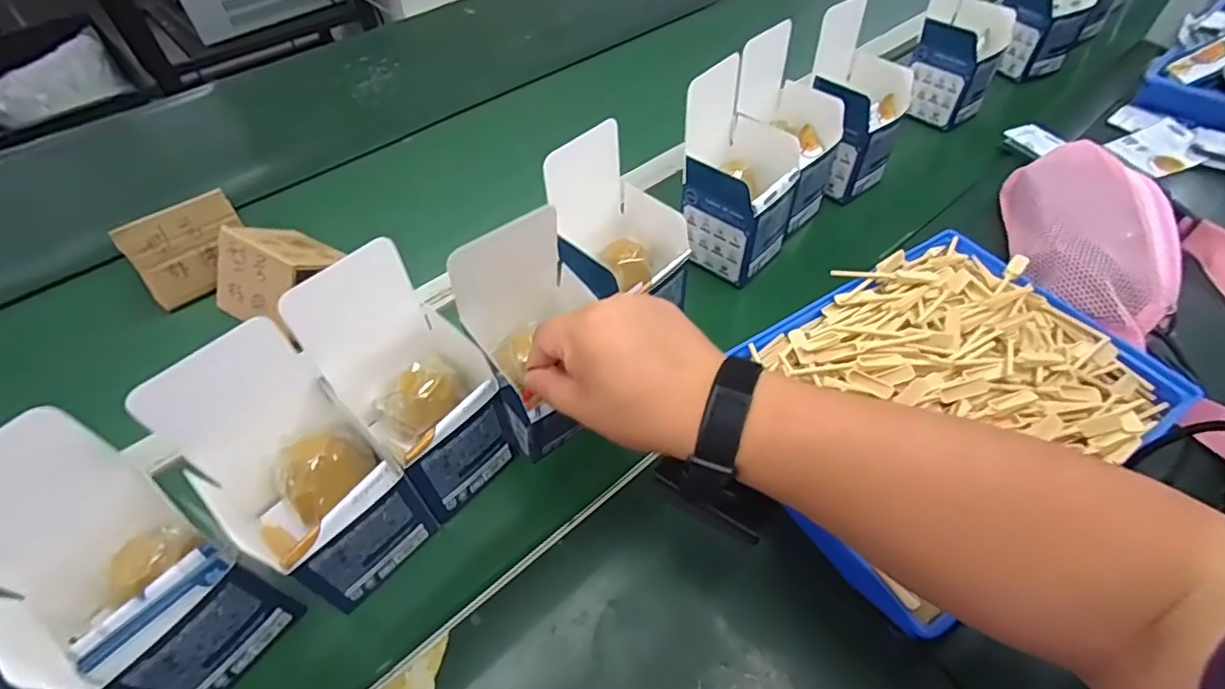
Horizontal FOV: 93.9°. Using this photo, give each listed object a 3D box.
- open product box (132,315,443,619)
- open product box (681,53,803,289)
[{"bbox_3d":[-0.193,0.088,0.358,0.092,0.156,0.097,33,61,26],"label":"open product box"},{"bbox_3d":[0.120,-0.159,0.552,0.105,0.156,0.103,29,59,23],"label":"open product box"}]

